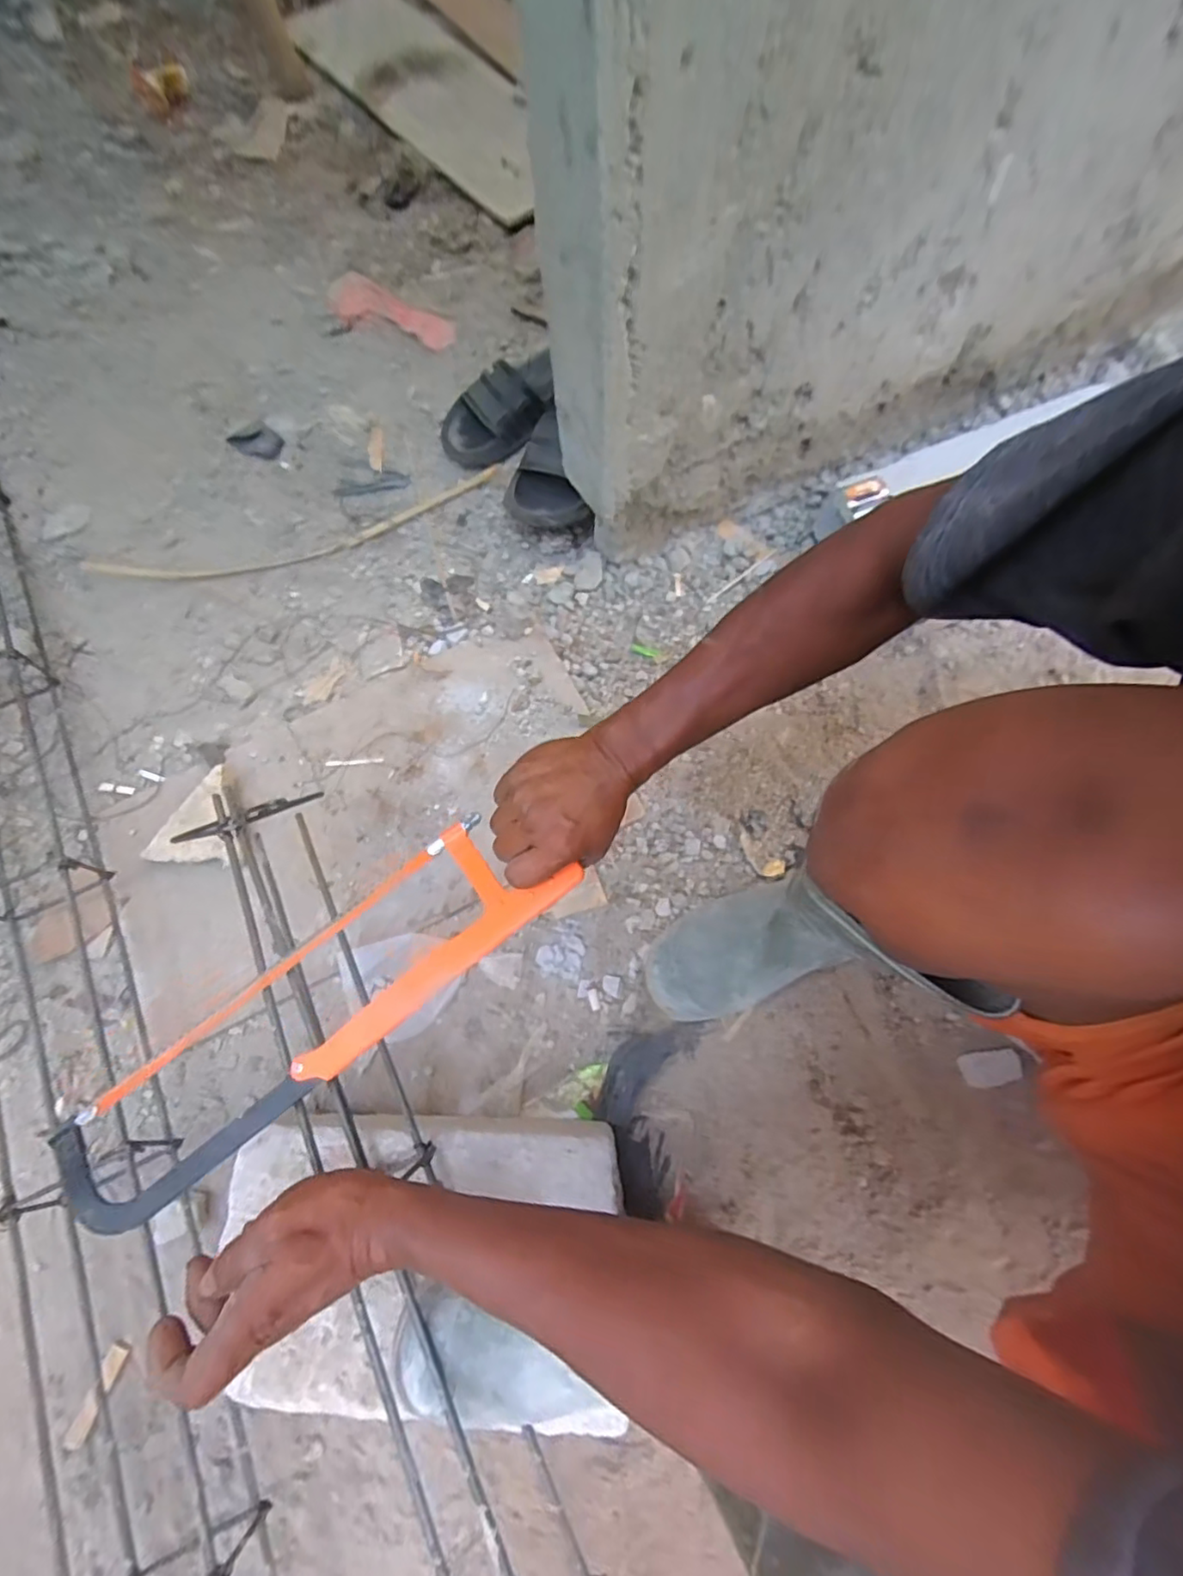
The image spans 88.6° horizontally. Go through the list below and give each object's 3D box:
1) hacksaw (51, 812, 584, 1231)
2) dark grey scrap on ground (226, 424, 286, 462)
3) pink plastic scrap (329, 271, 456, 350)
[{"bbox_3d":[-0.197,0.155,0.440,0.399,0.031,0.106,-35,75,-5],"label":"hacksaw"},{"bbox_3d":[-0.504,-0.525,0.916,0.085,0.005,0.052,22,72,6],"label":"dark grey scrap on ground"},{"bbox_3d":[-0.336,-0.785,1.003,0.226,0.023,0.092,24,72,6],"label":"pink plastic scrap"}]

